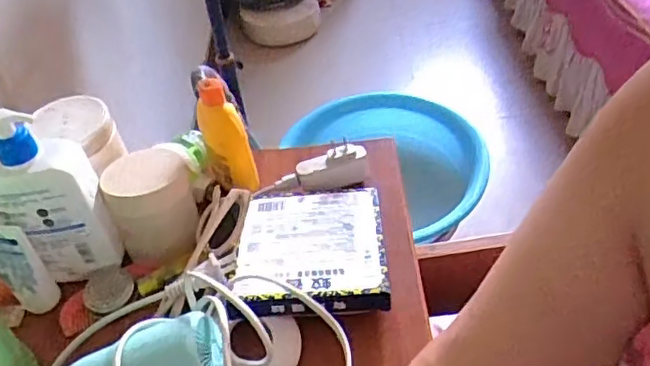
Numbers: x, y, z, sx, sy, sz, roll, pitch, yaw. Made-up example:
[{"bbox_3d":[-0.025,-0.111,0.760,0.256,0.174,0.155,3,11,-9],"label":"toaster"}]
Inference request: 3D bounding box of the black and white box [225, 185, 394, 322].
[{"bbox_3d":[-0.012,0.055,0.553,0.131,0.022,0.144,-7,45,1],"label":"black and white box"}]

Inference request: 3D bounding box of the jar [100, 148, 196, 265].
[{"bbox_3d":[-0.164,0.018,0.573,0.081,0.083,0.092,-19,46,-12],"label":"jar"}]

